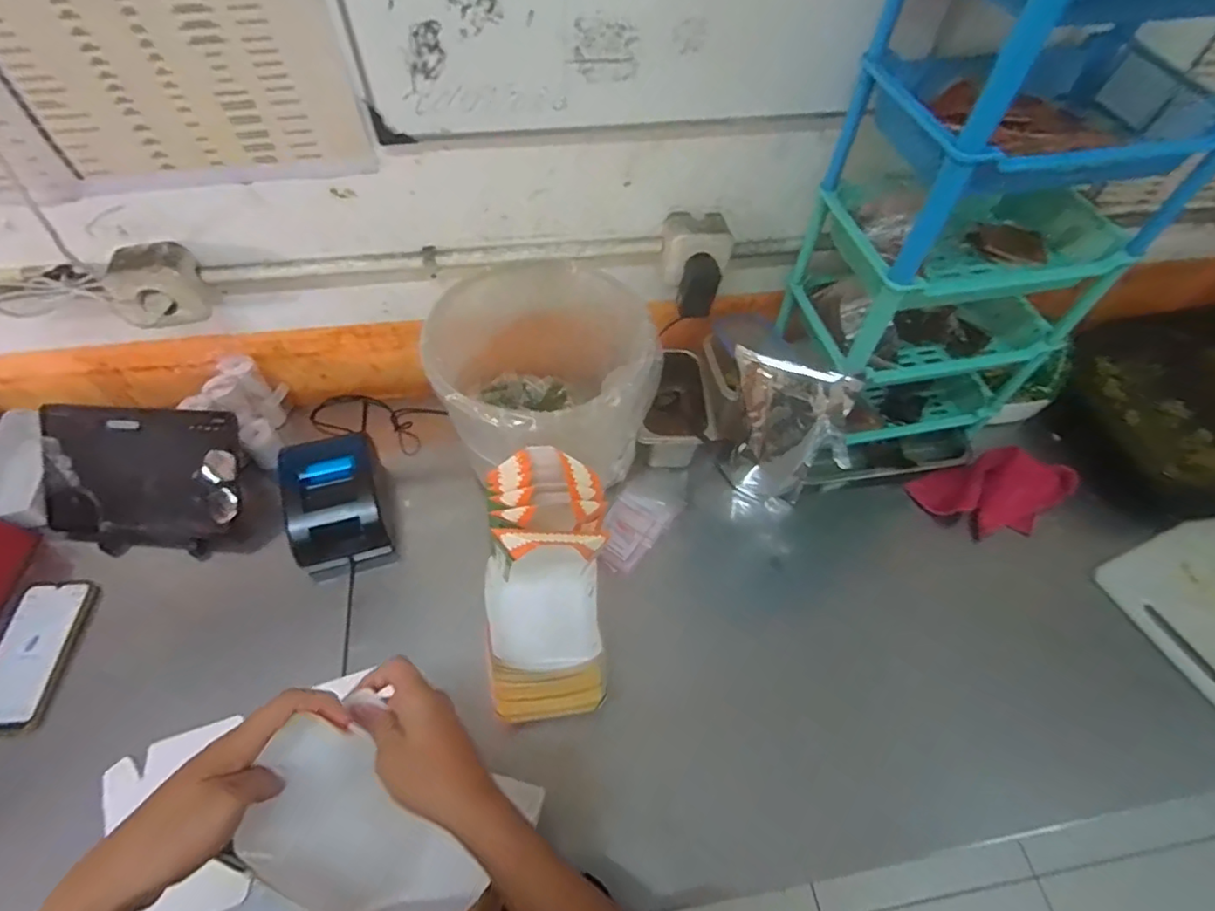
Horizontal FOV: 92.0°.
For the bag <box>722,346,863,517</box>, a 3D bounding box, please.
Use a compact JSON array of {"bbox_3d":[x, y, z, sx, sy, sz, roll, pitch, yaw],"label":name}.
[{"bbox_3d":[0.227,-0.027,0.785,0.161,0.209,0.091,17,57,9],"label":"bag"}]

